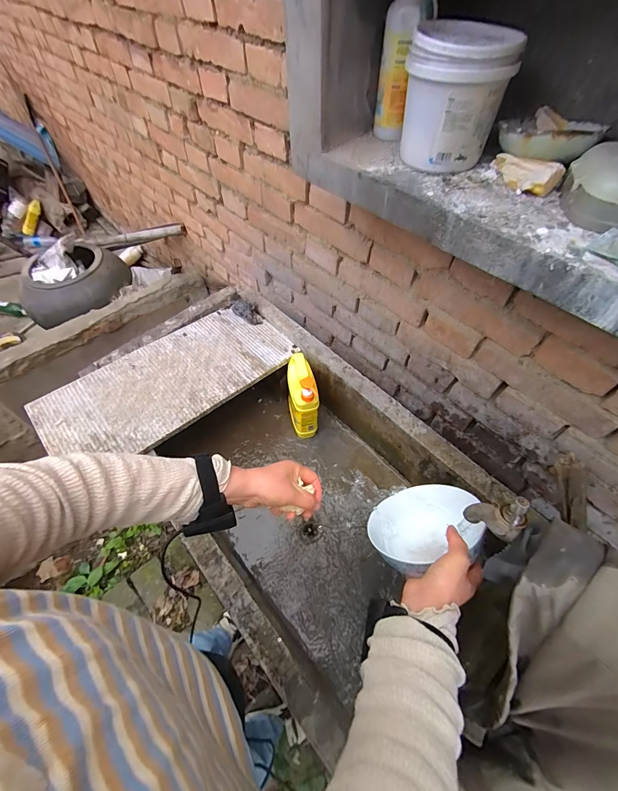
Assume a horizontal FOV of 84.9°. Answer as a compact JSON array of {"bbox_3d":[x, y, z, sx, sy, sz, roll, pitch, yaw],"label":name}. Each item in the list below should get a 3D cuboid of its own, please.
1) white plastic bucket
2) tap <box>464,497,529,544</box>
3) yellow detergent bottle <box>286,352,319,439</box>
[{"bbox_3d":[0.184,-0.378,0.434,0.116,0.124,0.116,15,57,11],"label":"white plastic bucket"},{"bbox_3d":[0.220,0.138,0.390,0.030,0.070,0.051,-33,61,-20],"label":"tap"},{"bbox_3d":[-0.021,0.003,0.912,0.063,0.243,0.138,-9,55,-6],"label":"yellow detergent bottle"}]

